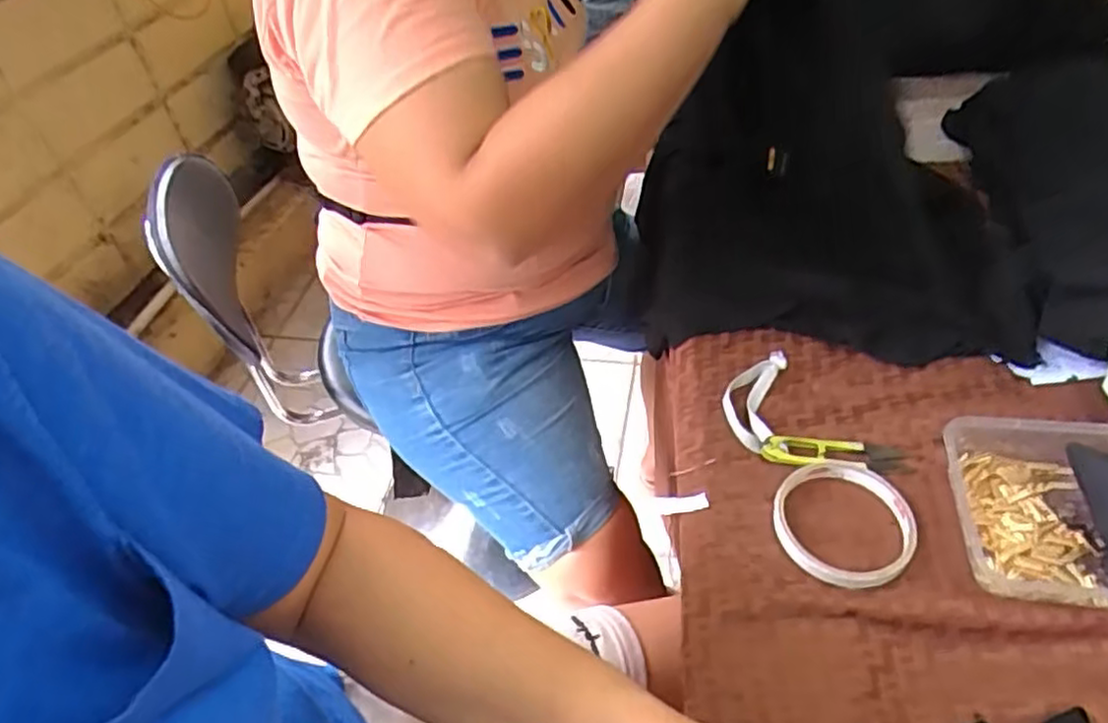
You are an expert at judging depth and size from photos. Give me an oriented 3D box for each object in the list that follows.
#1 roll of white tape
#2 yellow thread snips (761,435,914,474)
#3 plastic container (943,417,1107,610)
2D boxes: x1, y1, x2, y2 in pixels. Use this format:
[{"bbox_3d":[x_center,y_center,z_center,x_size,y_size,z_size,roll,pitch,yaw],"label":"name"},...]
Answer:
[{"bbox_3d":[0.186,0.102,0.443,0.086,0.012,0.087,-3,49,3],"label":"roll of white tape"},{"bbox_3d":[0.197,0.064,0.482,0.099,0.008,0.025,1,49,6],"label":"yellow thread snips"},{"bbox_3d":[0.346,0.092,0.421,0.174,0.042,0.116,3,50,8],"label":"plastic container"}]

